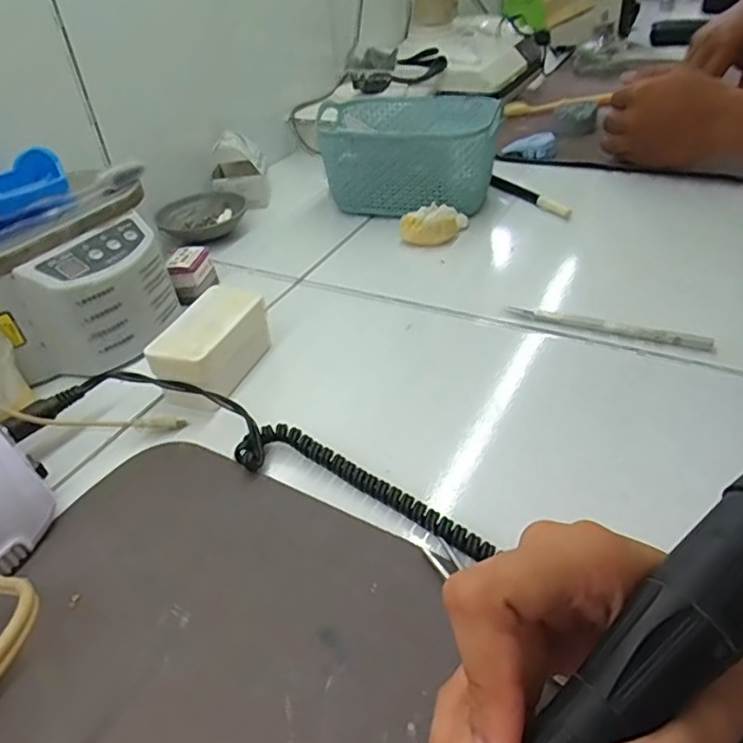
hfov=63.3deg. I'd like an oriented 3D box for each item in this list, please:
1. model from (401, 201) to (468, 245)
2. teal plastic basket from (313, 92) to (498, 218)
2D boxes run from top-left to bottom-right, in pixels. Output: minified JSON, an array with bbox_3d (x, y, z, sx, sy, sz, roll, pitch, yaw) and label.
[{"bbox_3d":[0.057,-0.133,0.544,0.049,0.024,0.048,-2,39,2],"label":"model"},{"bbox_3d":[0.039,-0.214,0.593,0.170,0.086,0.111,13,42,24],"label":"teal plastic basket"}]

